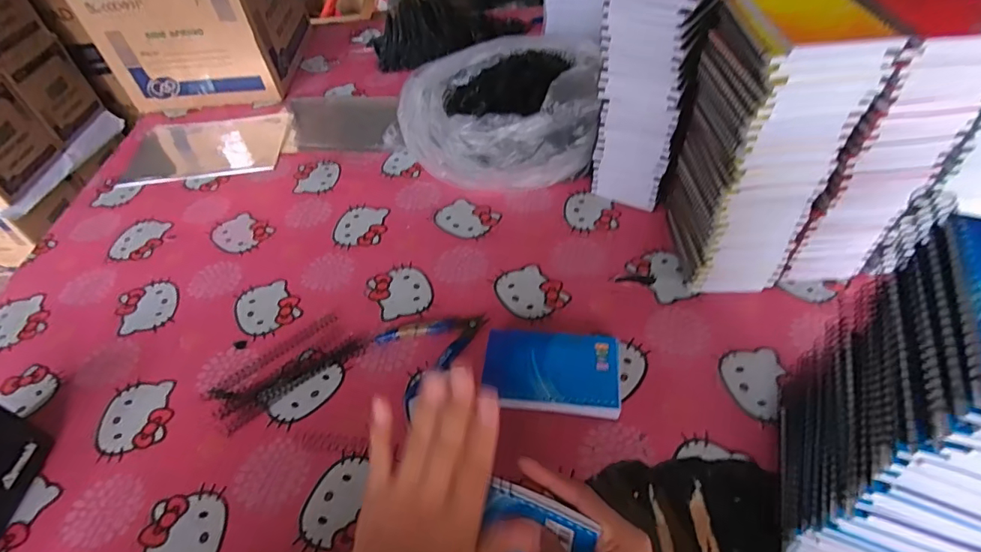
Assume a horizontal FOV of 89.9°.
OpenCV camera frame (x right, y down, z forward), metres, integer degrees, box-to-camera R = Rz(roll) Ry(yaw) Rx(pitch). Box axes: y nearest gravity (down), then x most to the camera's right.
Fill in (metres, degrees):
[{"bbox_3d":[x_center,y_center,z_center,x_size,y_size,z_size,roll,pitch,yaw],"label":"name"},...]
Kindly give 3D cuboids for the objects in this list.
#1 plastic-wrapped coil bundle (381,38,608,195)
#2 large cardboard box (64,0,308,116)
[{"bbox_3d":[0.006,-0.269,0.769,0.316,0.114,0.315,6,48,11],"label":"plastic-wrapped coil bundle"},{"bbox_3d":[-0.547,-0.514,0.928,0.294,0.280,0.284,-1,47,4],"label":"large cardboard box"}]

